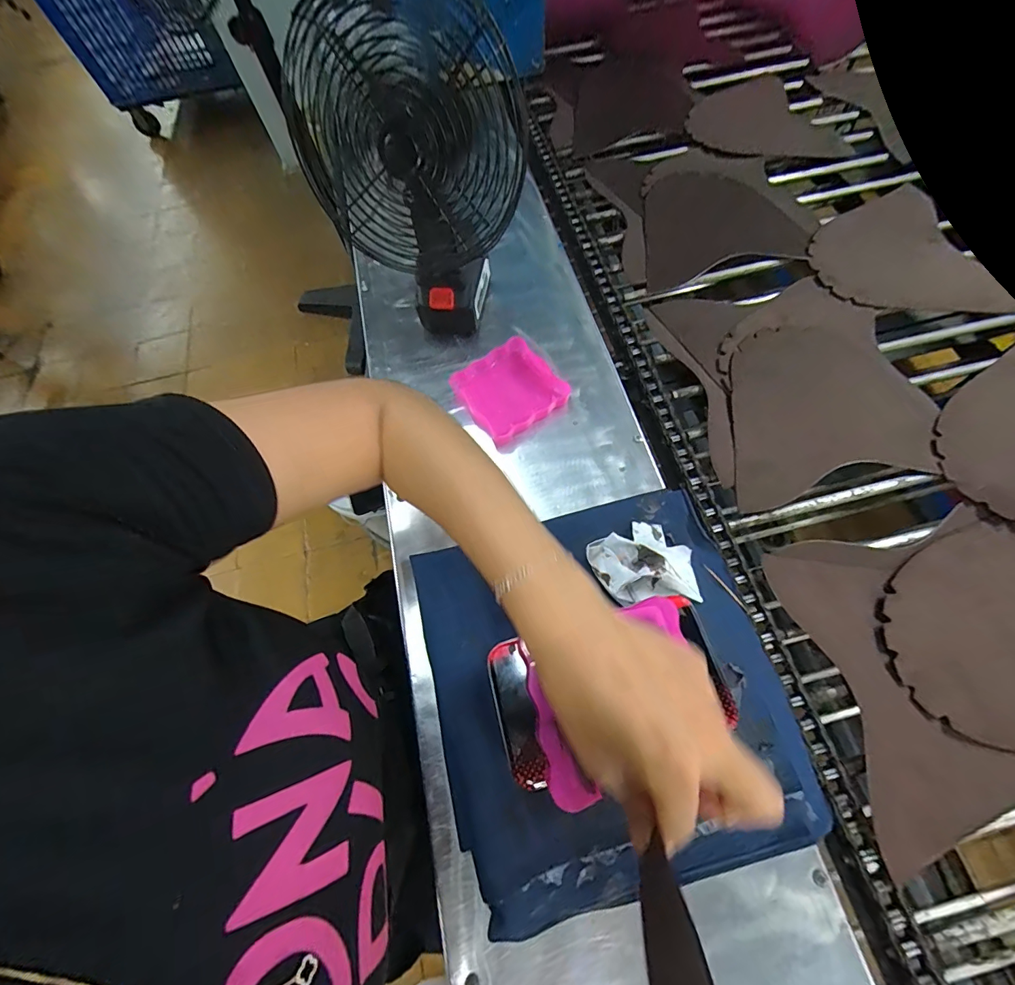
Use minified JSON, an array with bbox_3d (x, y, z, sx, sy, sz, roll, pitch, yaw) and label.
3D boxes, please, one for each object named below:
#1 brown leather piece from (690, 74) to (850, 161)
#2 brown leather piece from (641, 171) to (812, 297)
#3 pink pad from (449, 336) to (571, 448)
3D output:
[{"bbox_3d":[0.416,-0.629,0.749,0.229,0.012,0.228,-18,69,-6],"label":"brown leather piece"},{"bbox_3d":[0.338,-0.424,0.690,0.234,0.159,0.020,-10,41,12],"label":"brown leather piece"},{"bbox_3d":[0.003,-0.124,0.519,0.111,0.019,0.109,-32,68,-9],"label":"pink pad"}]

